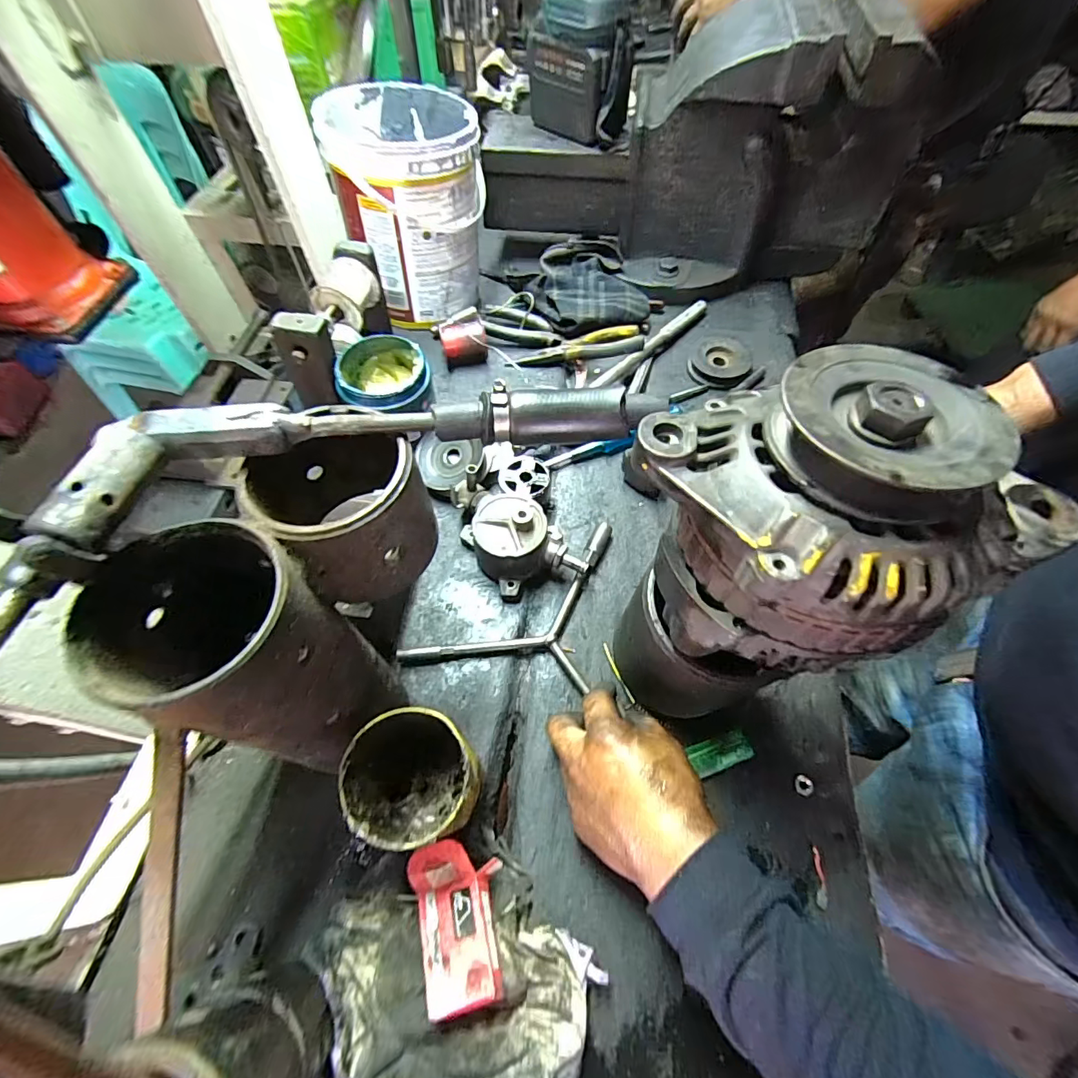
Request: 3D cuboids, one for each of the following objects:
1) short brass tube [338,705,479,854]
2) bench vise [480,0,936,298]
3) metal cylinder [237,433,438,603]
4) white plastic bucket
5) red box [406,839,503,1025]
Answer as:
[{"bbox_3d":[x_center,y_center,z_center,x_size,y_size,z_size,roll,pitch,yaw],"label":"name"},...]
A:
[{"bbox_3d":[-0.081,0.167,0.334,0.078,0.122,0.074,0,59,0],"label":"short brass tube"},{"bbox_3d":[0.186,-0.479,0.599,0.507,0.250,0.180,2,60,2],"label":"bench vise"},{"bbox_3d":[-0.110,-0.019,0.281,0.083,0.077,0.087,0,59,0],"label":"metal cylinder"},{"bbox_3d":[-0.157,-0.416,0.609,0.167,0.191,0.173,0,59,0],"label":"white plastic bucket"},{"bbox_3d":[-0.049,0.245,0.316,0.057,0.036,0.090,-17,61,-9],"label":"red box"}]

